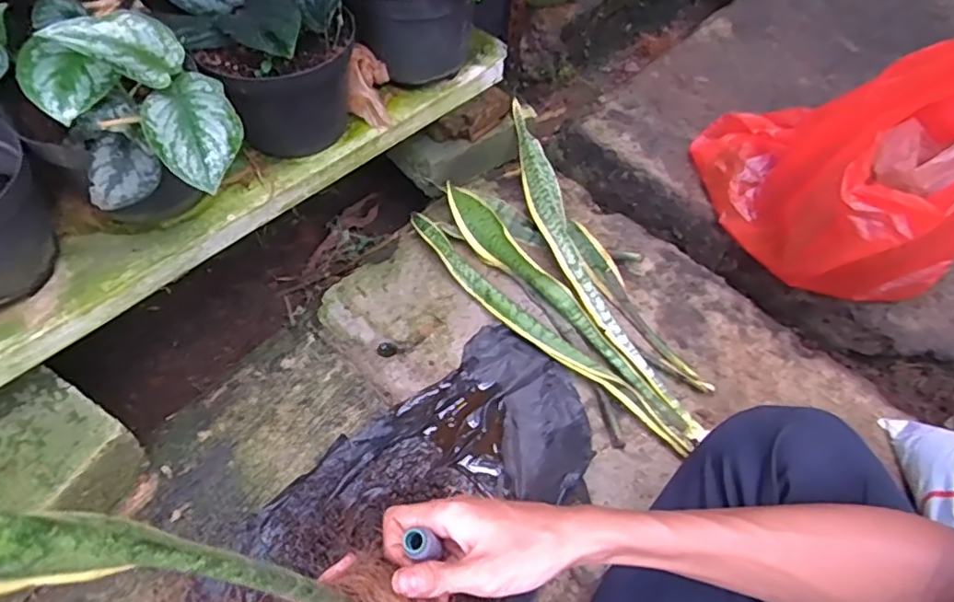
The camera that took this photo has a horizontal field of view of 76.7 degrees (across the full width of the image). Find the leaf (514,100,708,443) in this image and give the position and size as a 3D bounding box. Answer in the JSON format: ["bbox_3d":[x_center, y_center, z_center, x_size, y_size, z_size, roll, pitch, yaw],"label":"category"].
[{"bbox_3d":[0.139,-0.054,0.802,0.059,0.031,0.521,-18,63,-12],"label":"leaf"}]

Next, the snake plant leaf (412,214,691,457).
[{"bbox_3d":[0.071,0.031,0.761,0.453,0.024,0.038,41,64,20],"label":"snake plant leaf"}]

